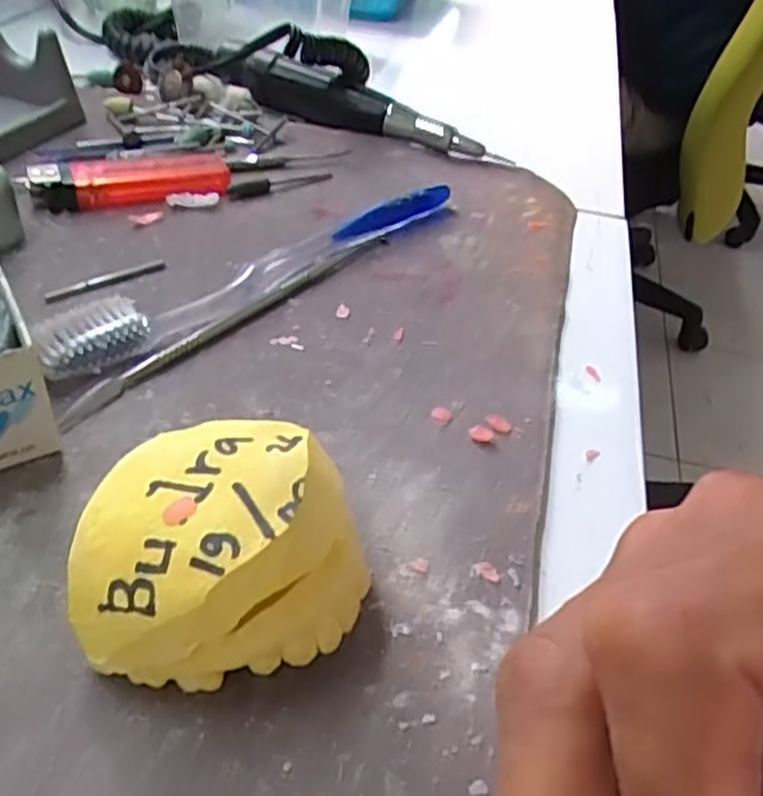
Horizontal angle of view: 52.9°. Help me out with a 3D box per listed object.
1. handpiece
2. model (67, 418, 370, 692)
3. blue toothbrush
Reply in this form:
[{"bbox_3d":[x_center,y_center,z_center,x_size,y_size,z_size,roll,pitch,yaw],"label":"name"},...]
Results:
[{"bbox_3d":[-0.009,-0.146,0.390,0.146,0.022,0.024,24,43,18],"label":"handpiece"},{"bbox_3d":[-0.037,0.033,0.166,0.057,0.036,0.053,4,41,-4],"label":"model"},{"bbox_3d":[-0.037,-0.049,0.279,0.019,0.012,0.183,36,48,29],"label":"blue toothbrush"}]

